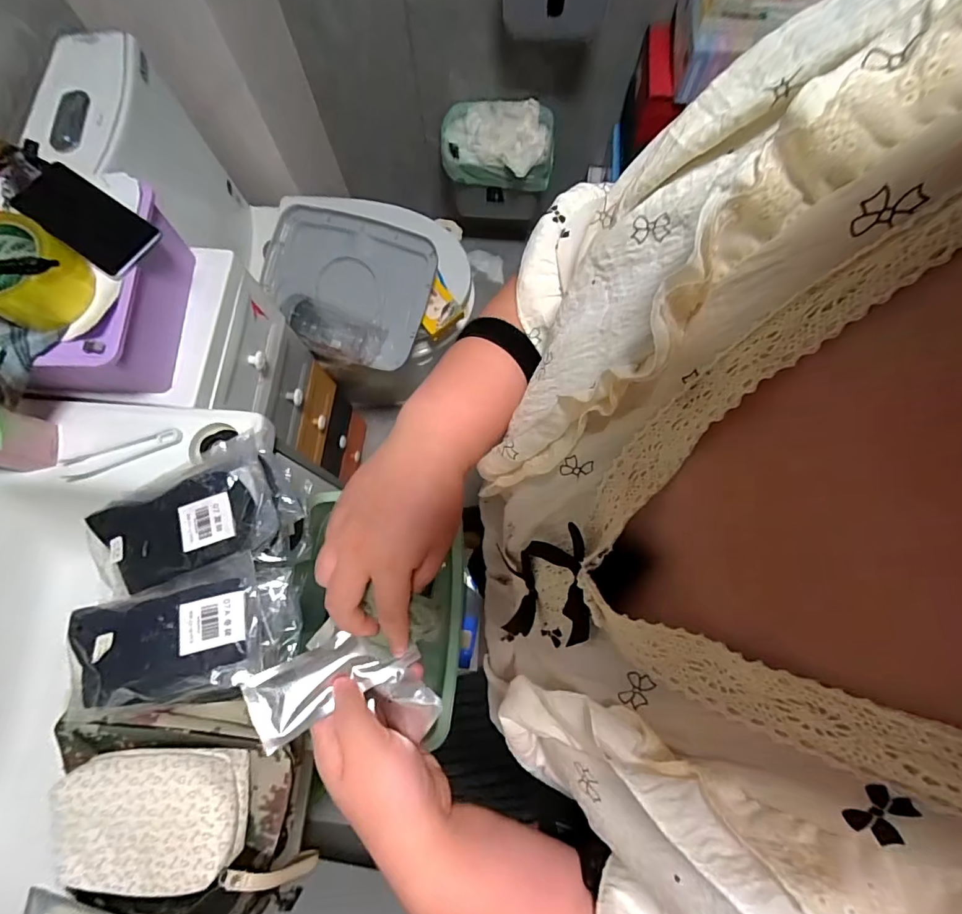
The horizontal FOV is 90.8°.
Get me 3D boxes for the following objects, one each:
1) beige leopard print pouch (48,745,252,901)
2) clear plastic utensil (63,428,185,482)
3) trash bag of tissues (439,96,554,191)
[{"bbox_3d":[-0.331,0.363,0.464,0.195,0.044,0.129,-4,76,-1],"label":"beige leopard print pouch"},{"bbox_3d":[-0.448,-0.006,0.595,0.141,0.014,0.027,-21,77,-5],"label":"clear plastic utensil"},{"bbox_3d":[0.041,-0.774,1.182,0.282,0.146,0.183,13,76,4],"label":"trash bag of tissues"}]

